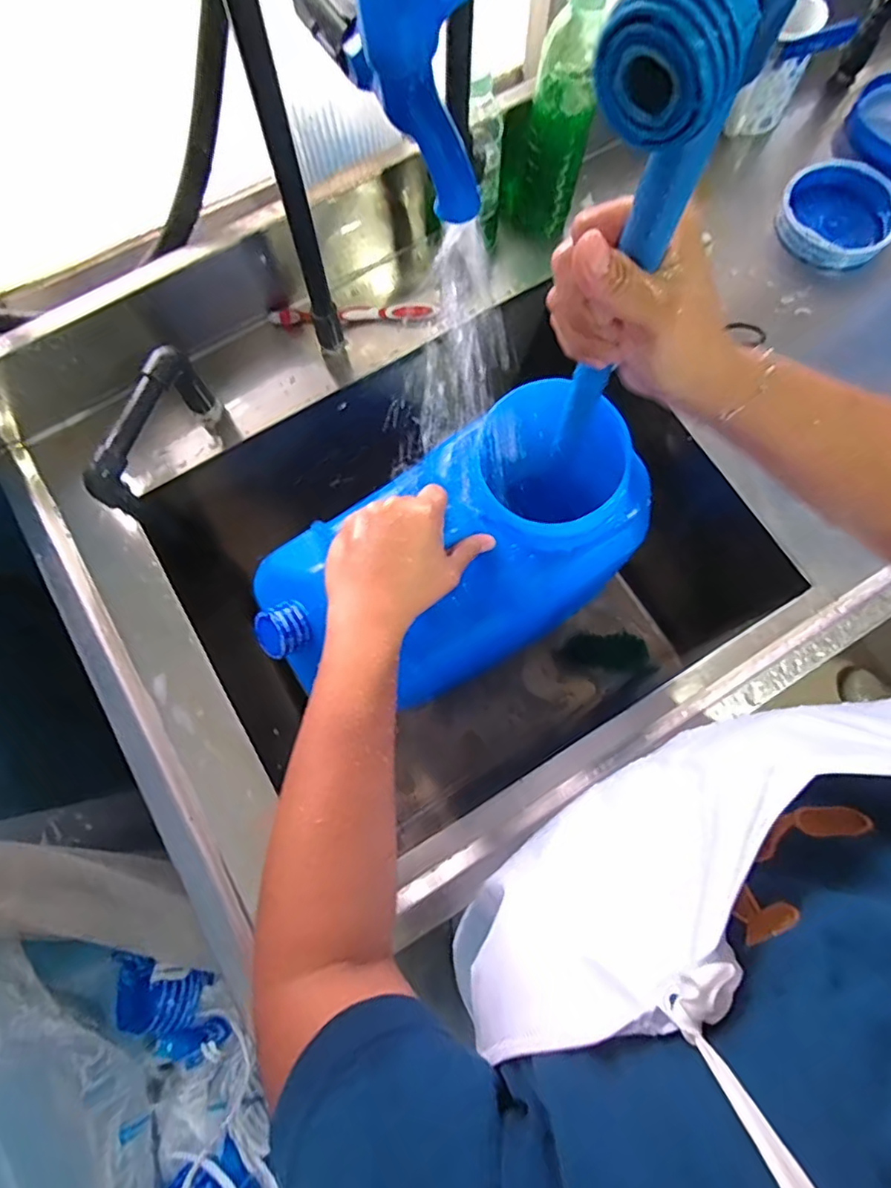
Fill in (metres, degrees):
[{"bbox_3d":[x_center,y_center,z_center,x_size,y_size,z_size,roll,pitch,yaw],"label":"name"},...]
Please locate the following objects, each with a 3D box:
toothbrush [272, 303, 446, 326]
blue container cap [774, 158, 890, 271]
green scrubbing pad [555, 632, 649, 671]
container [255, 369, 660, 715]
[{"bbox_3d":[-0.099,-0.302,0.634,0.178,0.013,0.020,0,74,1],"label":"toothbrush"},{"bbox_3d":[0.435,-0.422,0.655,0.118,0.038,0.115,0,74,1],"label":"blue container cap"},{"bbox_3d":[0.234,0.087,0.884,0.132,0.019,0.055,1,73,14],"label":"green scrubbing pad"},{"bbox_3d":[0.000,-0.032,0.481,0.314,0.168,0.175,-27,75,-7],"label":"container"}]

